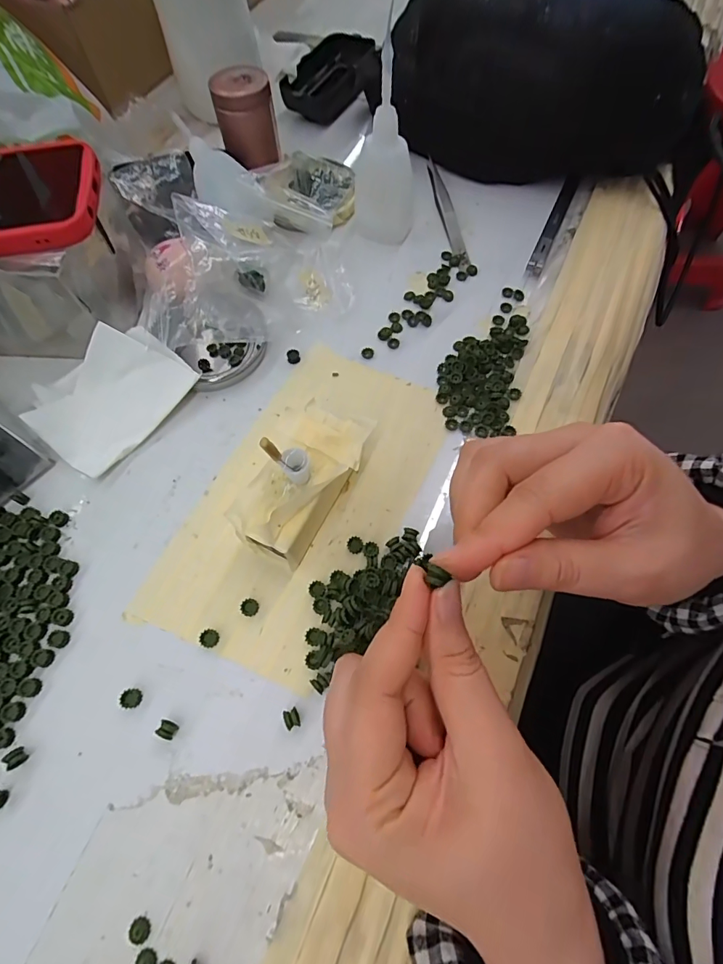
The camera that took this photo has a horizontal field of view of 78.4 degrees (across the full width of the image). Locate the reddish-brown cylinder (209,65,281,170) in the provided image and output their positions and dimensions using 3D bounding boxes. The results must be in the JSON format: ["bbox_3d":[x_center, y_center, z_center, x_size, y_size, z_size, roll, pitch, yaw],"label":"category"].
[{"bbox_3d":[-0.090,-0.282,0.349,0.043,0.058,0.035,-15,67,-6],"label":"reddish-brown cylinder"}]

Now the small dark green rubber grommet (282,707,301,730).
[{"bbox_3d":[-0.033,0.111,0.208,0.006,0.007,0.008,-23,68,-9],"label":"small dark green rubber grommet"}]

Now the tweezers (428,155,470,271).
[{"bbox_3d":[0.065,-0.219,0.352,0.013,0.007,0.130,-8,66,-3],"label":"tweezers"}]

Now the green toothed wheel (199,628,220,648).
[{"bbox_3d":[-0.077,0.079,0.224,0.008,0.005,0.009,18,67,8],"label":"green toothed wheel"}]

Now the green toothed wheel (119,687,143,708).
[{"bbox_3d":[-0.111,0.104,0.214,0.008,0.005,0.009,-1,66,0],"label":"green toothed wheel"}]

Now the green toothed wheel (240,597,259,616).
[{"bbox_3d":[-0.058,0.065,0.231,0.008,0.005,0.008,0,66,1],"label":"green toothed wheel"}]

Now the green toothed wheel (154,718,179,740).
[{"bbox_3d":[-0.091,0.116,0.207,0.009,0.007,0.006,19,68,9],"label":"green toothed wheel"}]

